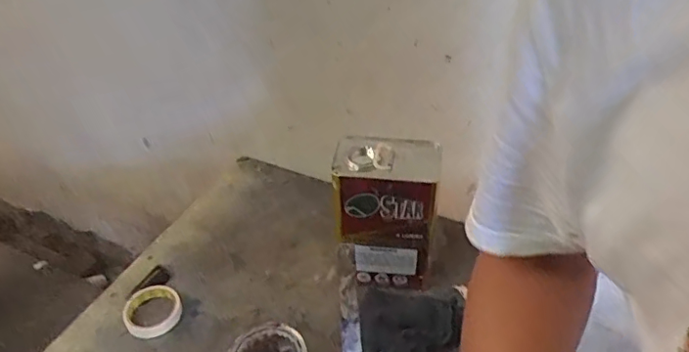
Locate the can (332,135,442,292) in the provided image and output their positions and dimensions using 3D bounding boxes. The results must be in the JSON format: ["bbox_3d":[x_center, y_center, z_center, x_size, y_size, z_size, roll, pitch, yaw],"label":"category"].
[{"bbox_3d":[0.073,0.069,0.935,0.166,0.244,0.109,6,40,11],"label":"can"}]

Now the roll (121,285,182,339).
[{"bbox_3d":[-0.327,0.230,0.946,0.093,0.027,0.094,-2,39,2],"label":"roll"}]

